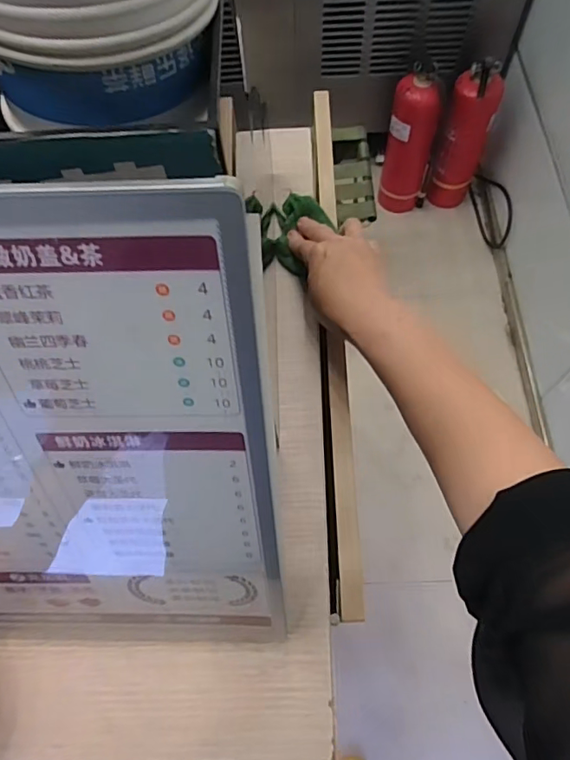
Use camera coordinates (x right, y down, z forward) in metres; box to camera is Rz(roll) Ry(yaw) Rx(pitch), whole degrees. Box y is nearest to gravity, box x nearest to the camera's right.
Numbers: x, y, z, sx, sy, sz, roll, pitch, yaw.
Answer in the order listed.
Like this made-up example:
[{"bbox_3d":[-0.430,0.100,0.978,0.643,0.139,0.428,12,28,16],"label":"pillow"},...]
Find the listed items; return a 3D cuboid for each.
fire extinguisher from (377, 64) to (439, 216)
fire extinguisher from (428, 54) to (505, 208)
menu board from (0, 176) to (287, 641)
[{"bbox_3d":[0.347,-0.640,1.439,0.129,0.392,0.121,4,65,4],"label":"fire extinguisher"},{"bbox_3d":[0.500,-0.677,1.438,0.121,0.404,0.137,18,67,11],"label":"fire extinguisher"},{"bbox_3d":[-0.204,0.061,0.264,0.395,0.311,0.012,-1,40,2],"label":"menu board"}]

